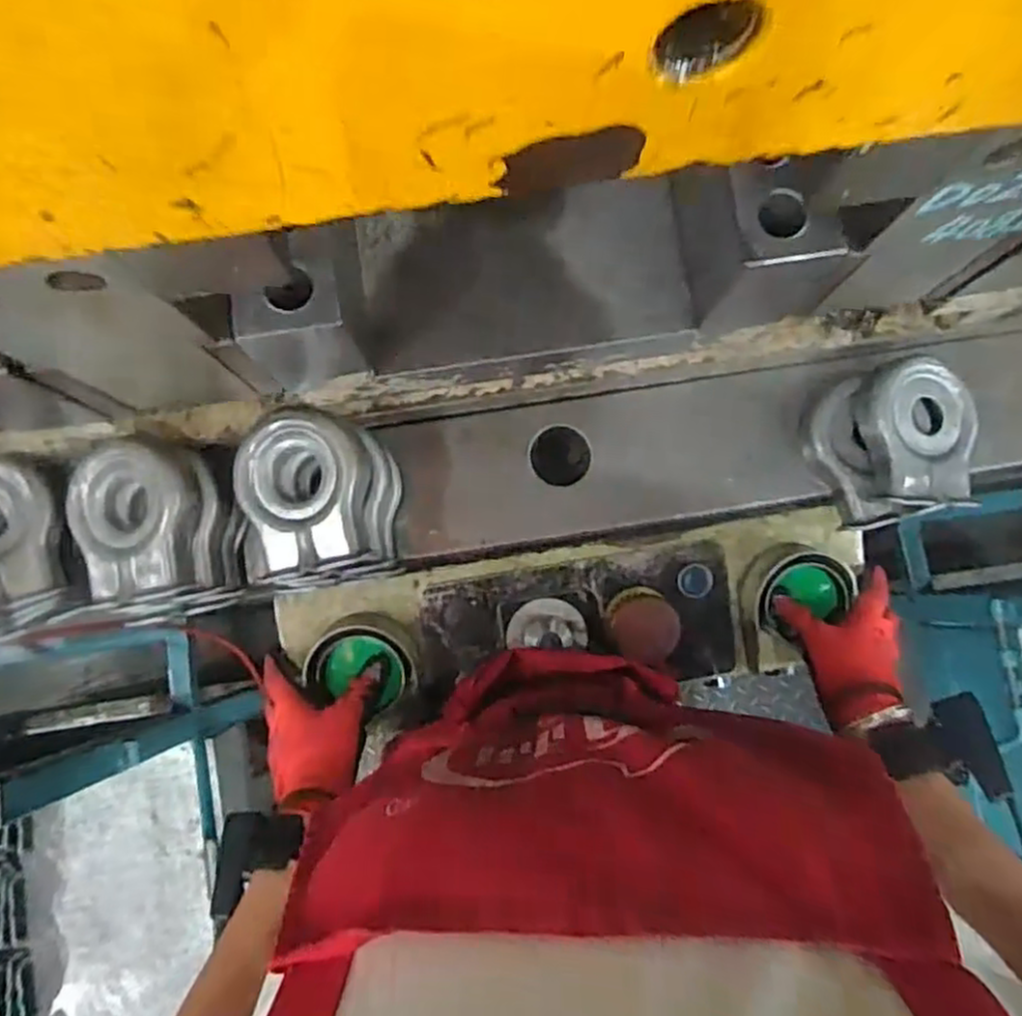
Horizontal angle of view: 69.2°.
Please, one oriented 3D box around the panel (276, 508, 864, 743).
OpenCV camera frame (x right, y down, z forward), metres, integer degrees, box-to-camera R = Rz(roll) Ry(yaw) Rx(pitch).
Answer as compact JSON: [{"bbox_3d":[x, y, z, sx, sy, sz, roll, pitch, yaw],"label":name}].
[{"bbox_3d":[0.053,0.095,0.627,0.476,0.076,0.130,-9,83,-1],"label":"panel"}]

